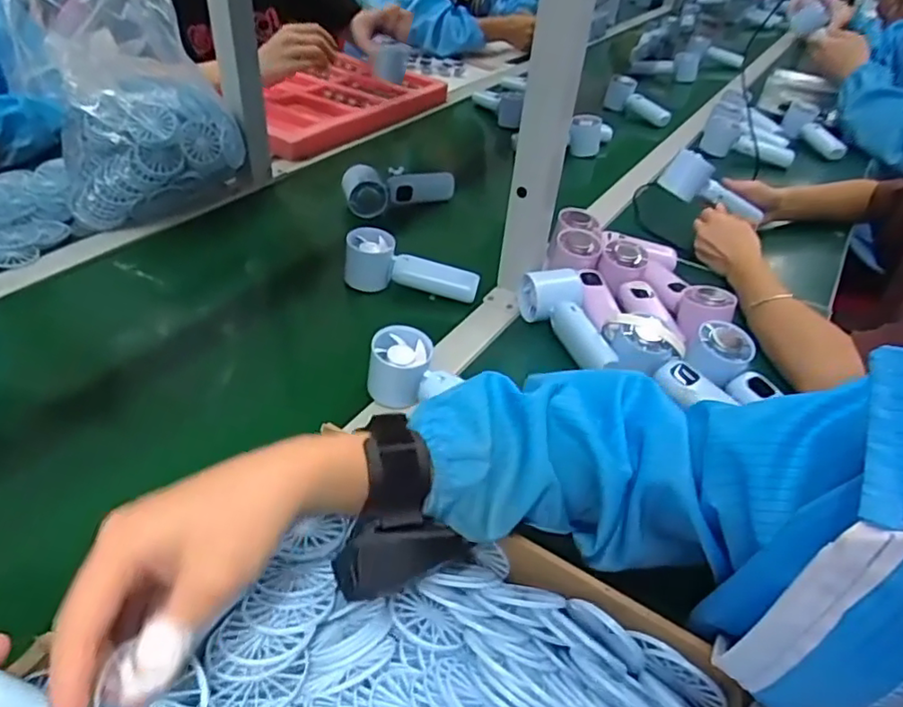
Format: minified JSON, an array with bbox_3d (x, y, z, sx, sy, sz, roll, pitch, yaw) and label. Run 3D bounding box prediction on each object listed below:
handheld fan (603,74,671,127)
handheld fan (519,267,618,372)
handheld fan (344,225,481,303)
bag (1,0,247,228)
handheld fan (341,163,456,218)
[{"bbox_3d":[0.389,-0.517,1.260,0.144,0.066,0.043,41,50,16],"label":"handheld fan"},{"bbox_3d":[0.116,-0.030,0.634,0.061,0.051,0.143,0,42,-9],"label":"handheld fan"},{"bbox_3d":[-0.045,-0.101,0.698,0.153,0.051,0.044,9,41,1],"label":"handheld fan"},{"bbox_3d":[-0.382,-0.320,0.719,0.195,0.279,0.163,-27,52,-33],"label":"bag"},{"bbox_3d":[-0.075,-0.239,0.859,0.149,0.059,0.051,-8,44,-18],"label":"handheld fan"}]

